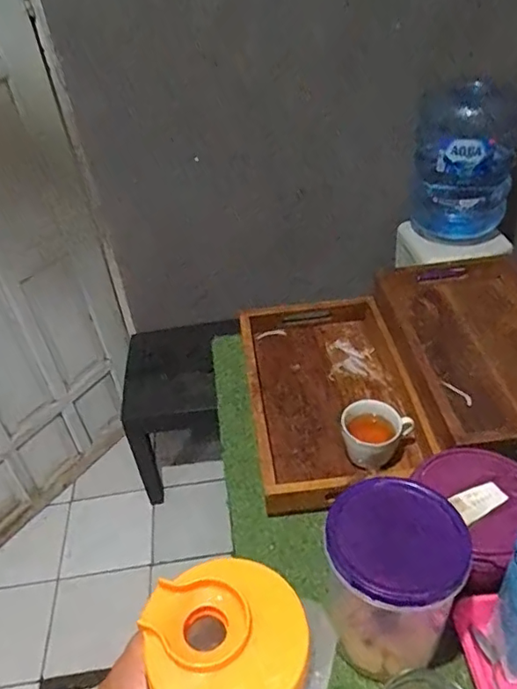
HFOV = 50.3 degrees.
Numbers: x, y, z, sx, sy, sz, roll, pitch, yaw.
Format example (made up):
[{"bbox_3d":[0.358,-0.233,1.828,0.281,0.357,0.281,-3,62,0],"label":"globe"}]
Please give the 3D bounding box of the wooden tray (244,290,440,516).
[{"bbox_3d":[0.112,0.067,0.887,0.247,0.063,0.421,-8,40,-2],"label":"wooden tray"}]

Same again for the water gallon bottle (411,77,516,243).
[{"bbox_3d":[0.595,-0.552,1.601,0.246,0.426,0.301,4,41,12],"label":"water gallon bottle"}]

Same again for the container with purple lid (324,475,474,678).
[{"bbox_3d":[0.138,0.243,0.571,0.128,0.173,0.125,1,40,9],"label":"container with purple lid"}]

